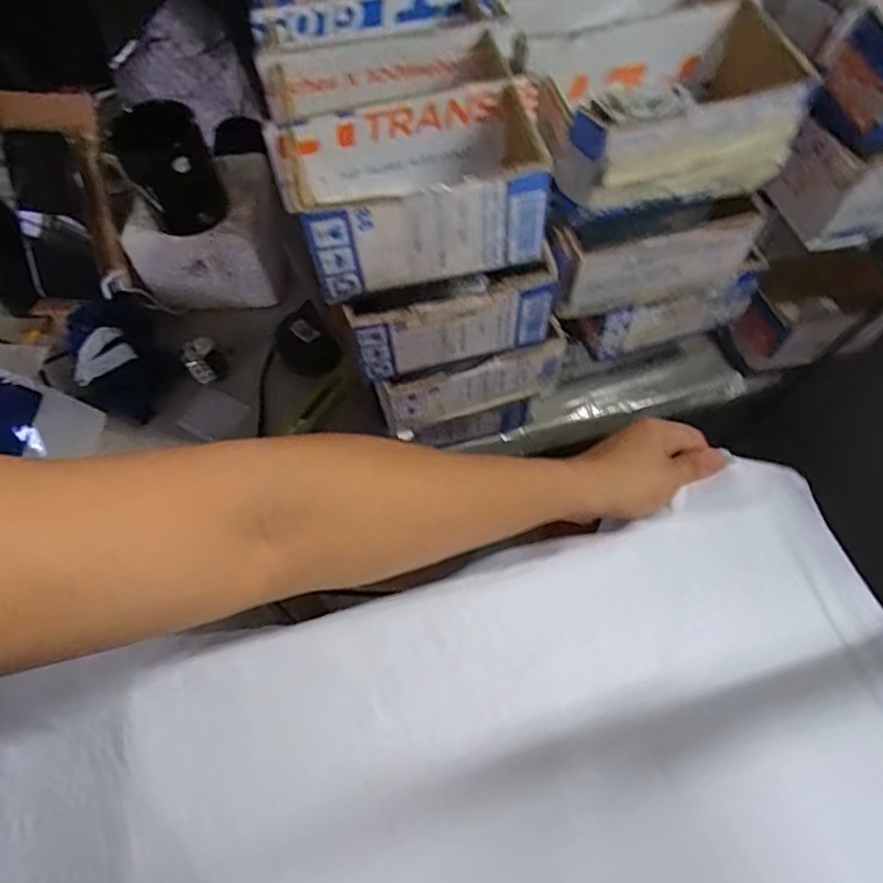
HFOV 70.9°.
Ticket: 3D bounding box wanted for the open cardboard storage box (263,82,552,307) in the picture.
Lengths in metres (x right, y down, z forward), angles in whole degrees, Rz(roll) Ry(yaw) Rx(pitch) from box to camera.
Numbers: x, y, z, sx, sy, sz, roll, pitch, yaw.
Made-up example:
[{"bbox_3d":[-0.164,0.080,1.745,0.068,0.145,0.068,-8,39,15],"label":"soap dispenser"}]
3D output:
[{"bbox_3d":[-0.015,-0.169,0.419,0.181,0.068,0.102,-11,62,-4],"label":"open cardboard storage box"}]

